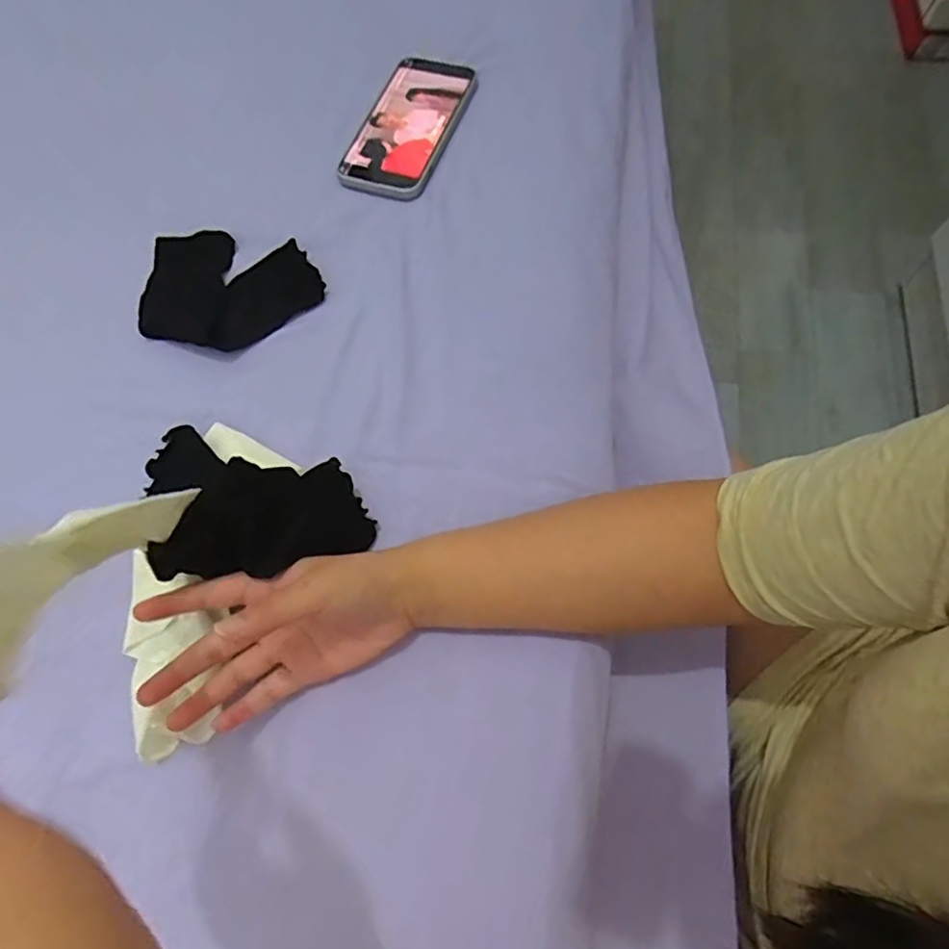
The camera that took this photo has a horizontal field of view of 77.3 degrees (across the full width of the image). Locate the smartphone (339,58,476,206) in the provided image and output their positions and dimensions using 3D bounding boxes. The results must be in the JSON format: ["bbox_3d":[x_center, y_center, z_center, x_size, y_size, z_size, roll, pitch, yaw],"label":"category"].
[{"bbox_3d":[-0.059,-0.311,0.527,0.082,0.009,0.153,18,71,9],"label":"smartphone"}]

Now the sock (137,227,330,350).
[{"bbox_3d":[-0.196,-0.147,0.472,0.146,0.012,0.105,14,70,8],"label":"sock"}]

